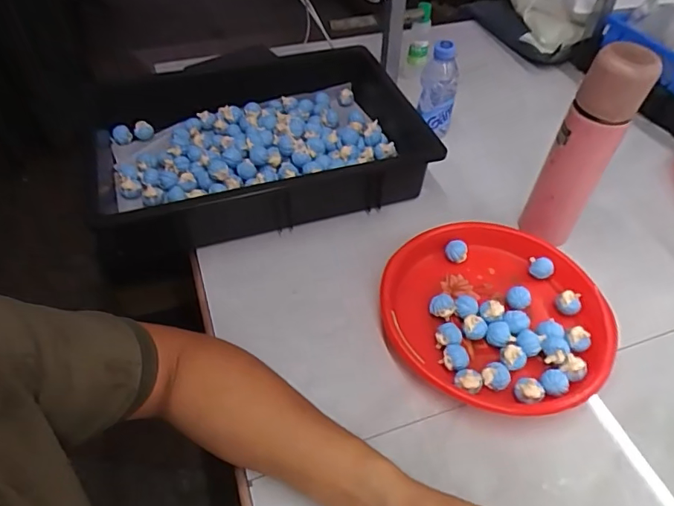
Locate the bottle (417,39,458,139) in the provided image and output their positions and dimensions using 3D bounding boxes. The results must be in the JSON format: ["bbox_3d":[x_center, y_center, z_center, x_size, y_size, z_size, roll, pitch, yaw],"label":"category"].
[{"bbox_3d":[0.158,-0.249,0.760,0.055,0.172,0.055,8,49,6],"label":"bottle"}]

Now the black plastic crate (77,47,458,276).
[{"bbox_3d":[-0.108,-0.158,0.720,0.475,0.094,0.304,-13,50,-12],"label":"black plastic crate"}]

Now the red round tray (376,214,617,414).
[{"bbox_3d":[0.183,0.064,0.562,0.245,0.029,0.247,-2,50,3],"label":"red round tray"}]

